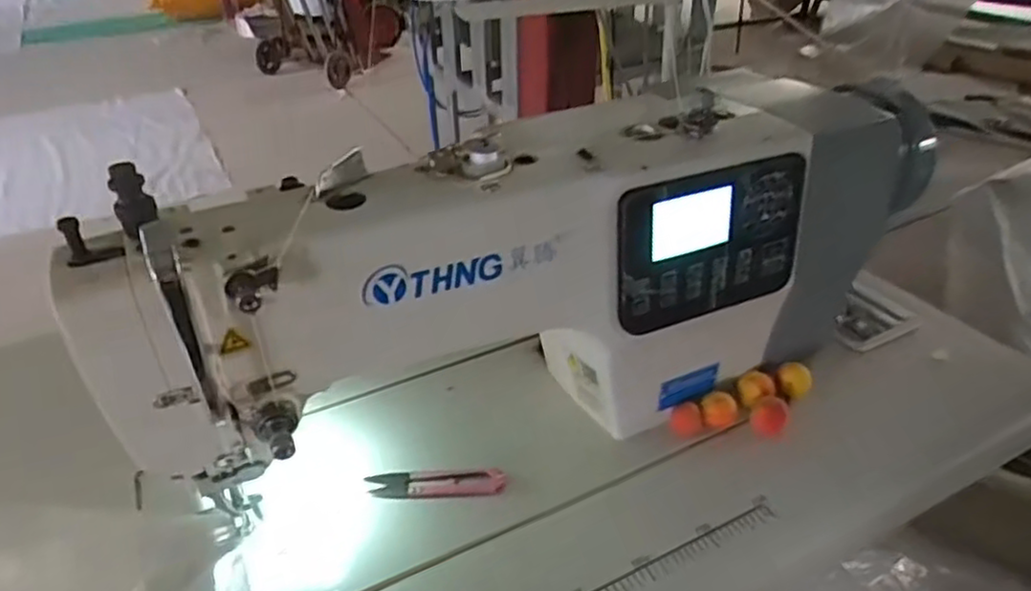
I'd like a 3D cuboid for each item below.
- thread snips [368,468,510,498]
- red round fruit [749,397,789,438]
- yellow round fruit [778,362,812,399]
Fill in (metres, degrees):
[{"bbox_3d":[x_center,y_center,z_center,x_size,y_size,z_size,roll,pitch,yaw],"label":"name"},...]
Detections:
[{"bbox_3d":[-0.057,0.137,0.517,0.100,0.013,0.025,1,35,3],"label":"thread snips"},{"bbox_3d":[0.199,0.094,0.555,0.028,0.025,0.022,16,38,22],"label":"red round fruit"},{"bbox_3d":[0.230,0.069,0.582,0.026,0.022,0.020,16,38,22],"label":"yellow round fruit"}]

